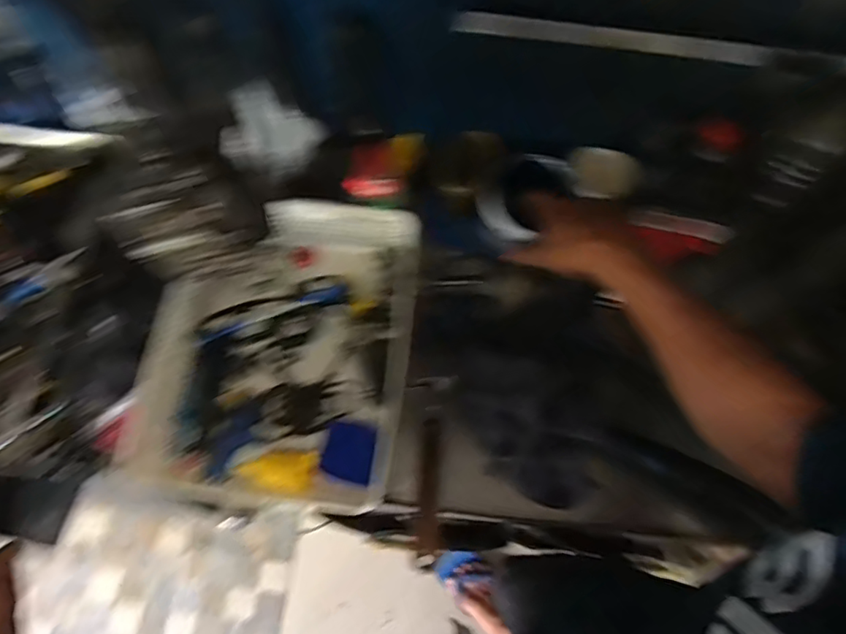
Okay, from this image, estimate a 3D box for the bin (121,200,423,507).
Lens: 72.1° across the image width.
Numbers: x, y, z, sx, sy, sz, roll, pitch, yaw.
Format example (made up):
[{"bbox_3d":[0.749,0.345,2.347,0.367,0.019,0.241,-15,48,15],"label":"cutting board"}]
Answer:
[{"bbox_3d":[-0.143,0.031,0.644,0.263,0.087,0.328,10,69,4],"label":"bin"}]

